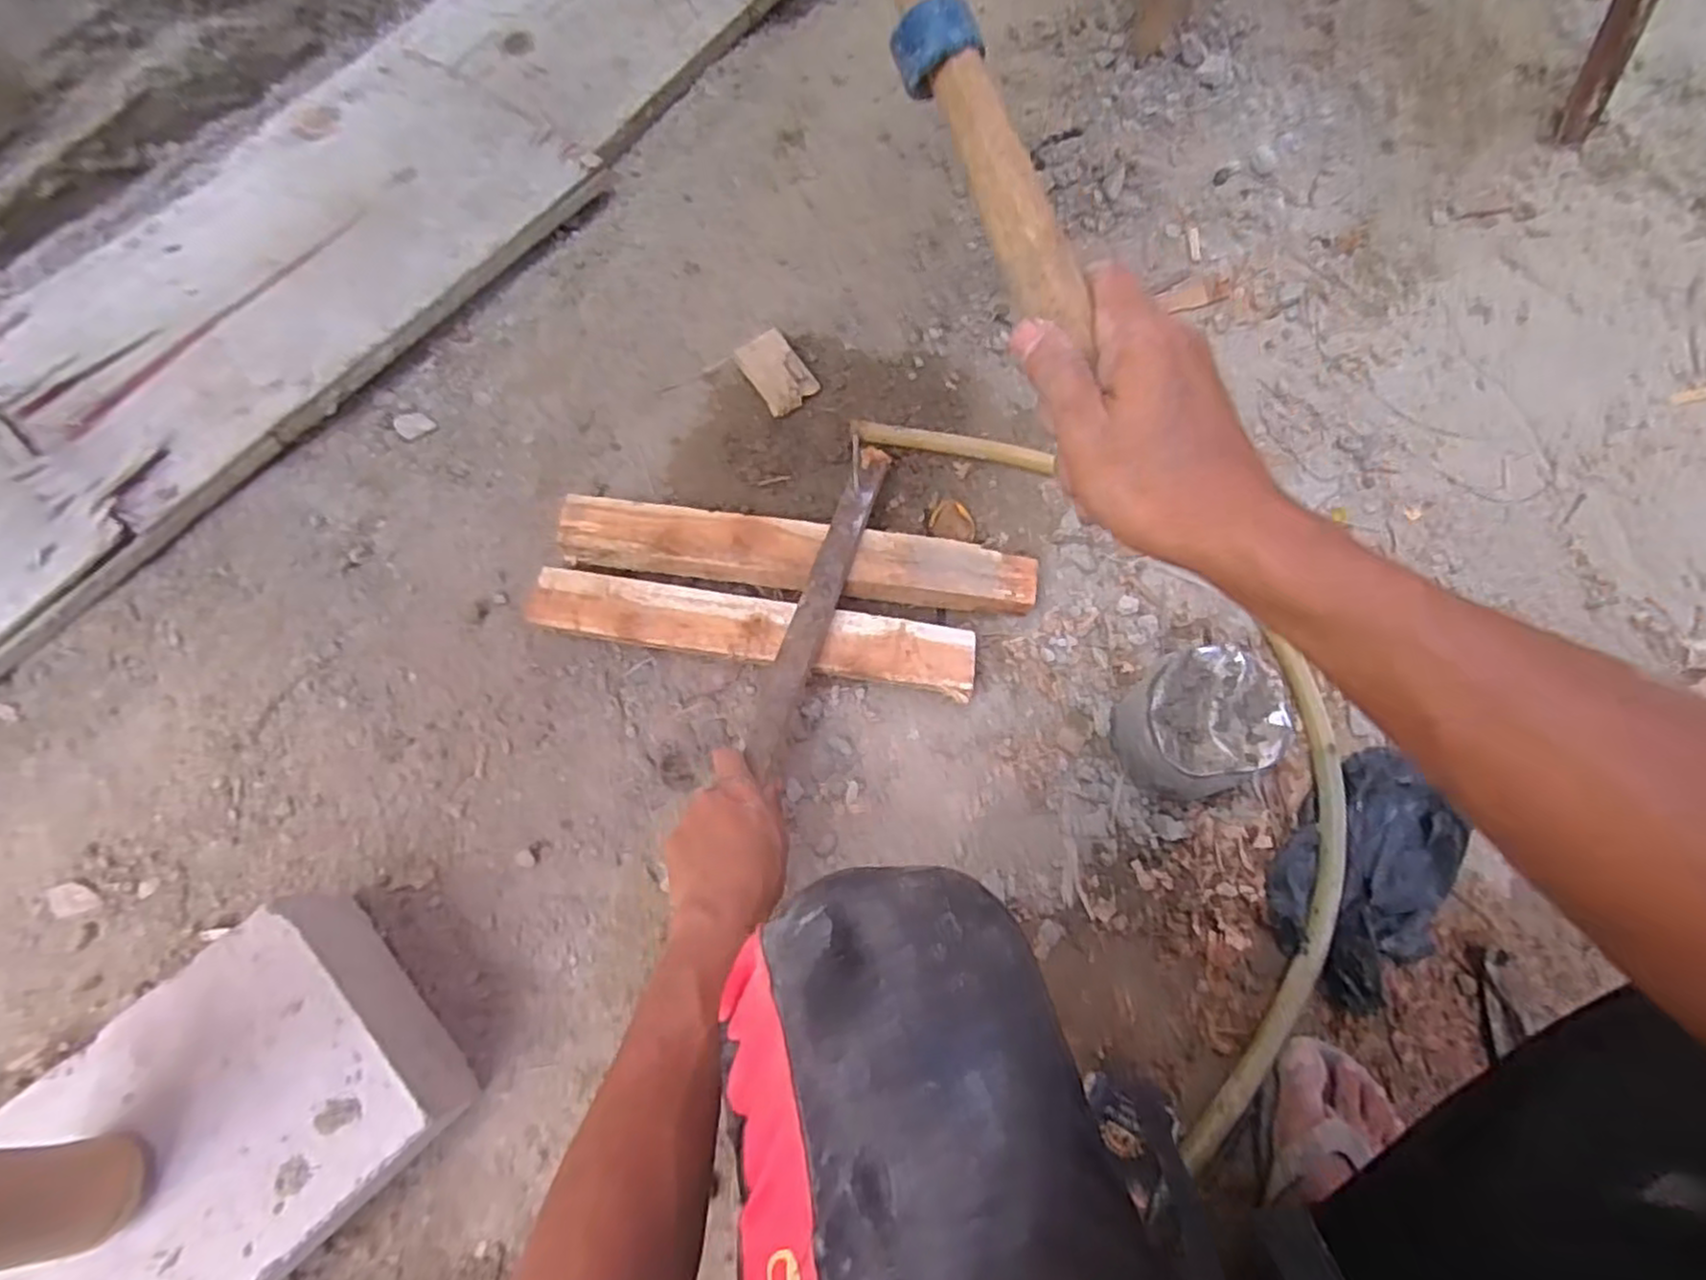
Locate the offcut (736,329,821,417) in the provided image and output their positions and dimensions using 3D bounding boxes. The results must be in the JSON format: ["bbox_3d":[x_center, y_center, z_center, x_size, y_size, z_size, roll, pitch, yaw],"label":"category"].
[{"bbox_3d":[-0.080,-0.289,0.814,0.061,0.026,0.090,-31,75,-12],"label":"offcut"}]

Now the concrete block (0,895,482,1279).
[{"bbox_3d":[-0.462,0.371,0.516,0.329,0.107,0.194,-42,76,-15],"label":"concrete block"}]

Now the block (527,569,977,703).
[{"bbox_3d":[-0.093,-0.005,0.701,0.408,0.045,0.065,10,71,2],"label":"block"}]

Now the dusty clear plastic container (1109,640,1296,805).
[{"bbox_3d":[0.290,0.072,0.642,0.111,0.091,0.106,1,71,-2],"label":"dusty clear plastic container"}]

